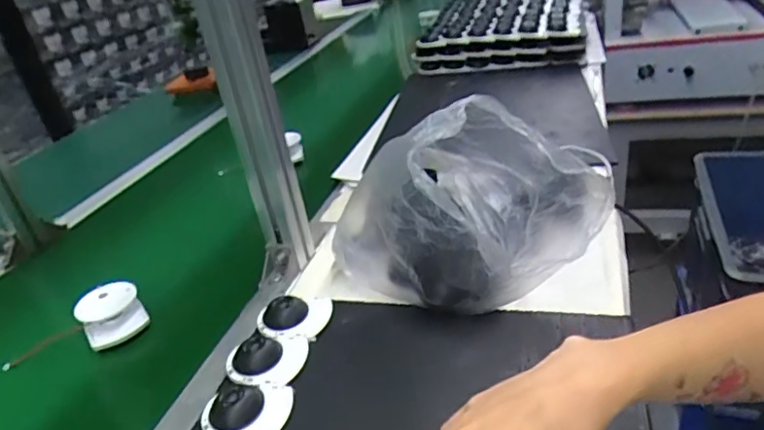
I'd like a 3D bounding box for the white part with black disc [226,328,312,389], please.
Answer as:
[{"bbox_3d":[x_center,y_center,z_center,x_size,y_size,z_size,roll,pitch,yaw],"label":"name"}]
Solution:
[{"bbox_3d":[-0.109,0.132,0.516,0.068,0.022,0.068,-5,31,3],"label":"white part with black disc"}]

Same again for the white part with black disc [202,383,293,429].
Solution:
[{"bbox_3d":[-0.116,0.162,0.463,0.072,0.017,0.058,3,32,15],"label":"white part with black disc"}]

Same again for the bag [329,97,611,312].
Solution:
[{"bbox_3d":[0.074,-0.007,0.541,0.168,0.190,0.252,-28,38,-32],"label":"bag"}]

